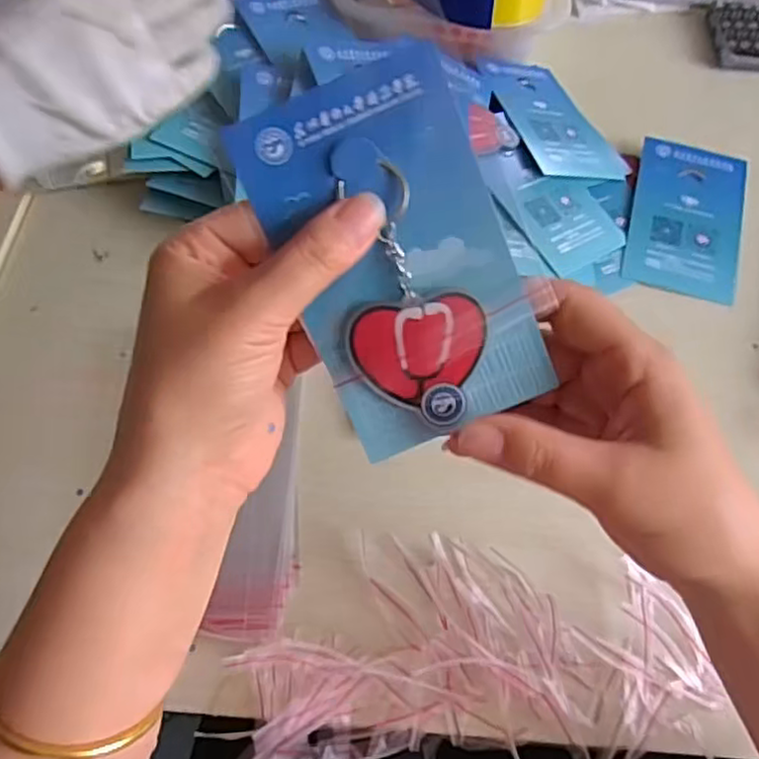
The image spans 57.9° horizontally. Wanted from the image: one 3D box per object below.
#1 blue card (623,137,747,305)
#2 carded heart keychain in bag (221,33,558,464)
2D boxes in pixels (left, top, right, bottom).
[{"bbox_3d":[0.226,-0.119,0.503,0.079,0.005,0.131,16,68,3],"label":"blue card"},{"bbox_3d":[0.008,-0.042,0.251,0.080,0.006,0.133,-23,105,2],"label":"carded heart keychain in bag"}]

